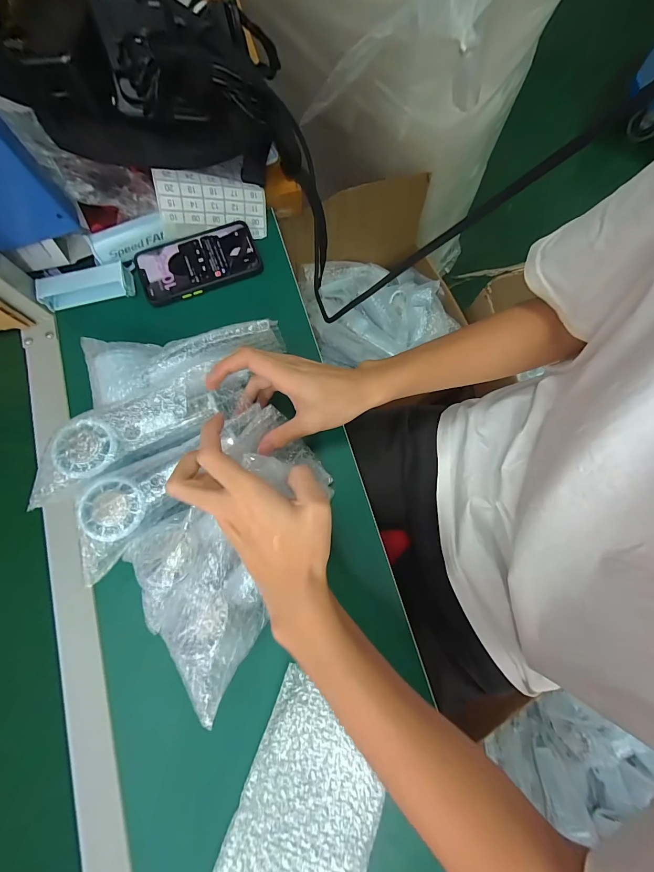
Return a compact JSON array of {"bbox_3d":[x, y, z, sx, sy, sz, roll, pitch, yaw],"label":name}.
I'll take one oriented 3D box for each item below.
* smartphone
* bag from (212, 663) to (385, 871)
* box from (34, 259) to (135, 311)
[{"bbox_3d":[-0.161,-0.220,0.410,0.146,0.012,0.078,-21,78,-4],"label":"smartphone"},{"bbox_3d":[-0.018,0.337,0.283,0.120,0.017,0.201,21,73,3],"label":"bag"},{"bbox_3d":[-0.290,-0.179,0.391,0.100,0.024,0.035,-16,77,-3],"label":"box"}]

